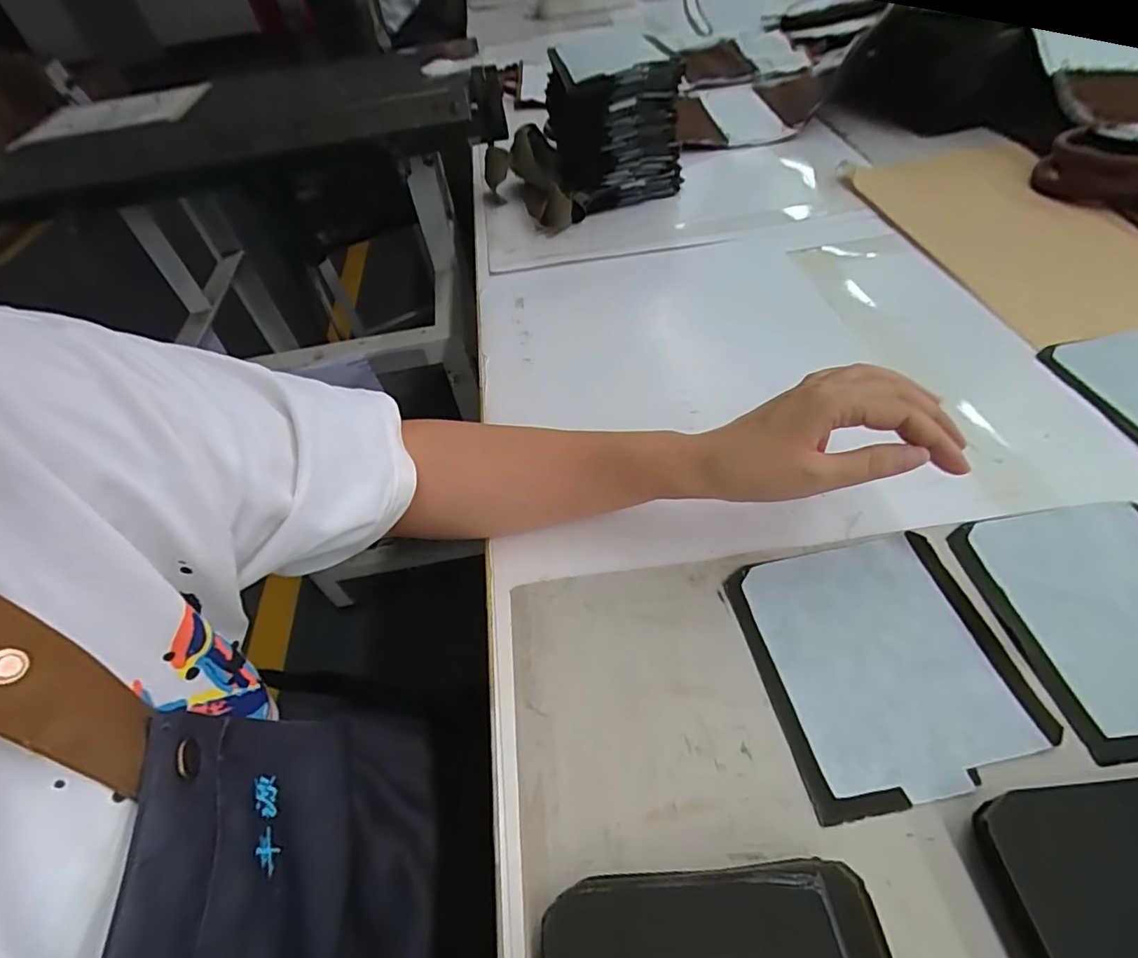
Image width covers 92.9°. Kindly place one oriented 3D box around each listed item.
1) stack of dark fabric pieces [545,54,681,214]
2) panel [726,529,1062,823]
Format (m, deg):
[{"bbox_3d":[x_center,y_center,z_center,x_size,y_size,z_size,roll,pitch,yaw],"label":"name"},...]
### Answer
[{"bbox_3d":[0.055,-0.418,0.655,0.144,0.140,0.136,-18,49,-10],"label":"stack of dark fabric pieces"},{"bbox_3d":[0.169,0.096,0.295,0.127,0.007,0.132,-12,51,-1],"label":"panel"}]

